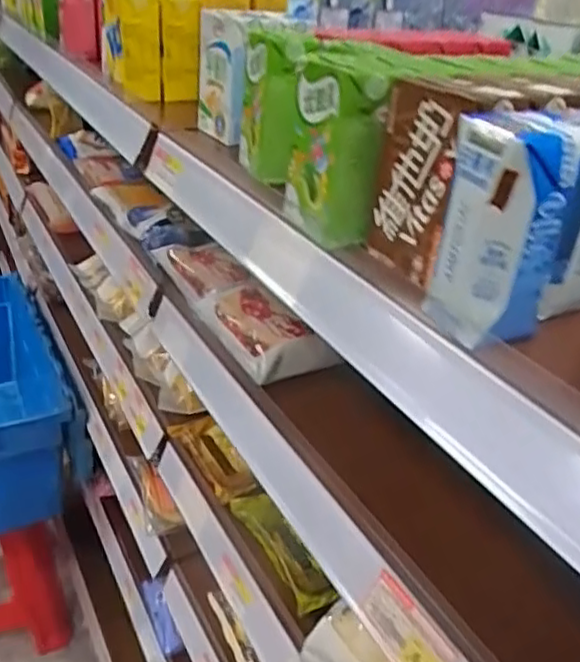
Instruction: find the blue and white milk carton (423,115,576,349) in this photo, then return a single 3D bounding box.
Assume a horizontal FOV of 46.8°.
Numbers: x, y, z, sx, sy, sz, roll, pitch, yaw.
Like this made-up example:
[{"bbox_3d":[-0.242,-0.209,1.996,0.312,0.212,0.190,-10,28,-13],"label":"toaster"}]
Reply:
[{"bbox_3d":[0.097,-0.046,0.315,0.037,0.100,0.043,-10,33,-22],"label":"blue and white milk carton"}]

